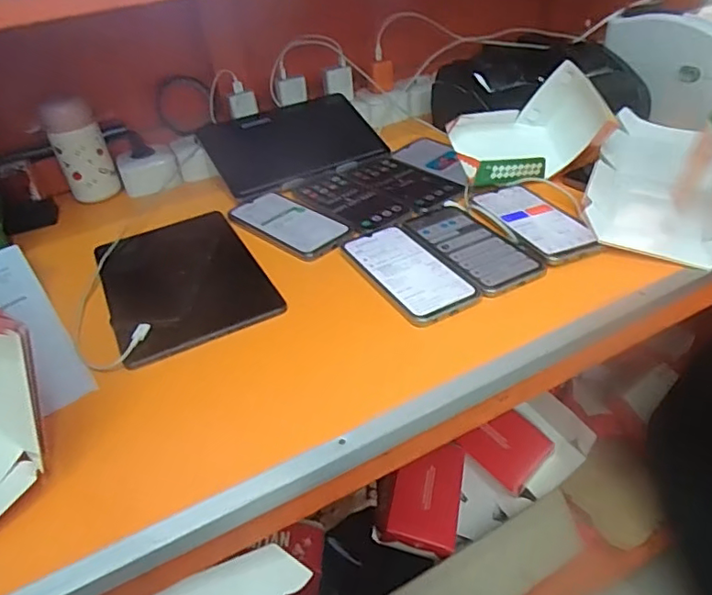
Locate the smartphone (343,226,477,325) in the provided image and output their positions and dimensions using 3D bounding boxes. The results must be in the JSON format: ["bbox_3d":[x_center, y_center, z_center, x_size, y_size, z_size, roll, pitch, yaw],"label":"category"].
[{"bbox_3d":[0.050,-0.031,0.594,0.078,0.006,0.176,-21,39,-19],"label":"smartphone"}]

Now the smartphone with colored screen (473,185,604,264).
[{"bbox_3d":[0.205,-0.097,0.652,0.081,0.012,0.182,-14,37,-11],"label":"smartphone with colored screen"}]

